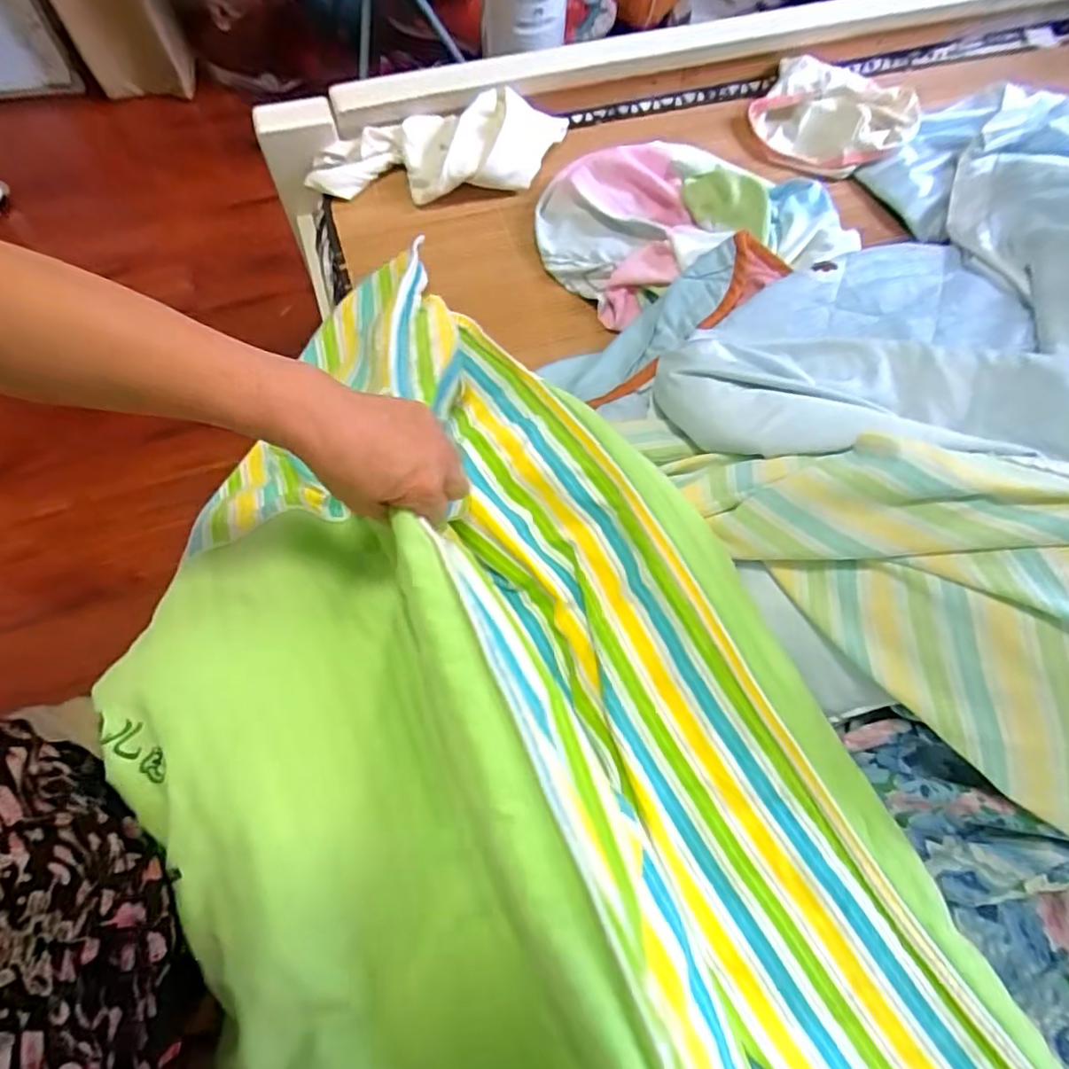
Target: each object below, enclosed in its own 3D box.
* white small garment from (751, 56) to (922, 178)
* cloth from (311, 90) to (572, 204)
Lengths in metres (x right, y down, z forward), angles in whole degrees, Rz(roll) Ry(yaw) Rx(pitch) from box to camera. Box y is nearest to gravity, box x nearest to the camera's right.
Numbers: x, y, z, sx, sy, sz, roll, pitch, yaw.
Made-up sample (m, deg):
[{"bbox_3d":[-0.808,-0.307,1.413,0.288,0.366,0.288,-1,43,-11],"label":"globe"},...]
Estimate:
[{"bbox_3d":[0.407,-0.572,0.829,0.207,0.044,0.165,31,72,12],"label":"white small garment"},{"bbox_3d":[-0.117,-0.486,0.769,0.324,0.053,0.111,-12,69,-4],"label":"cloth"}]

